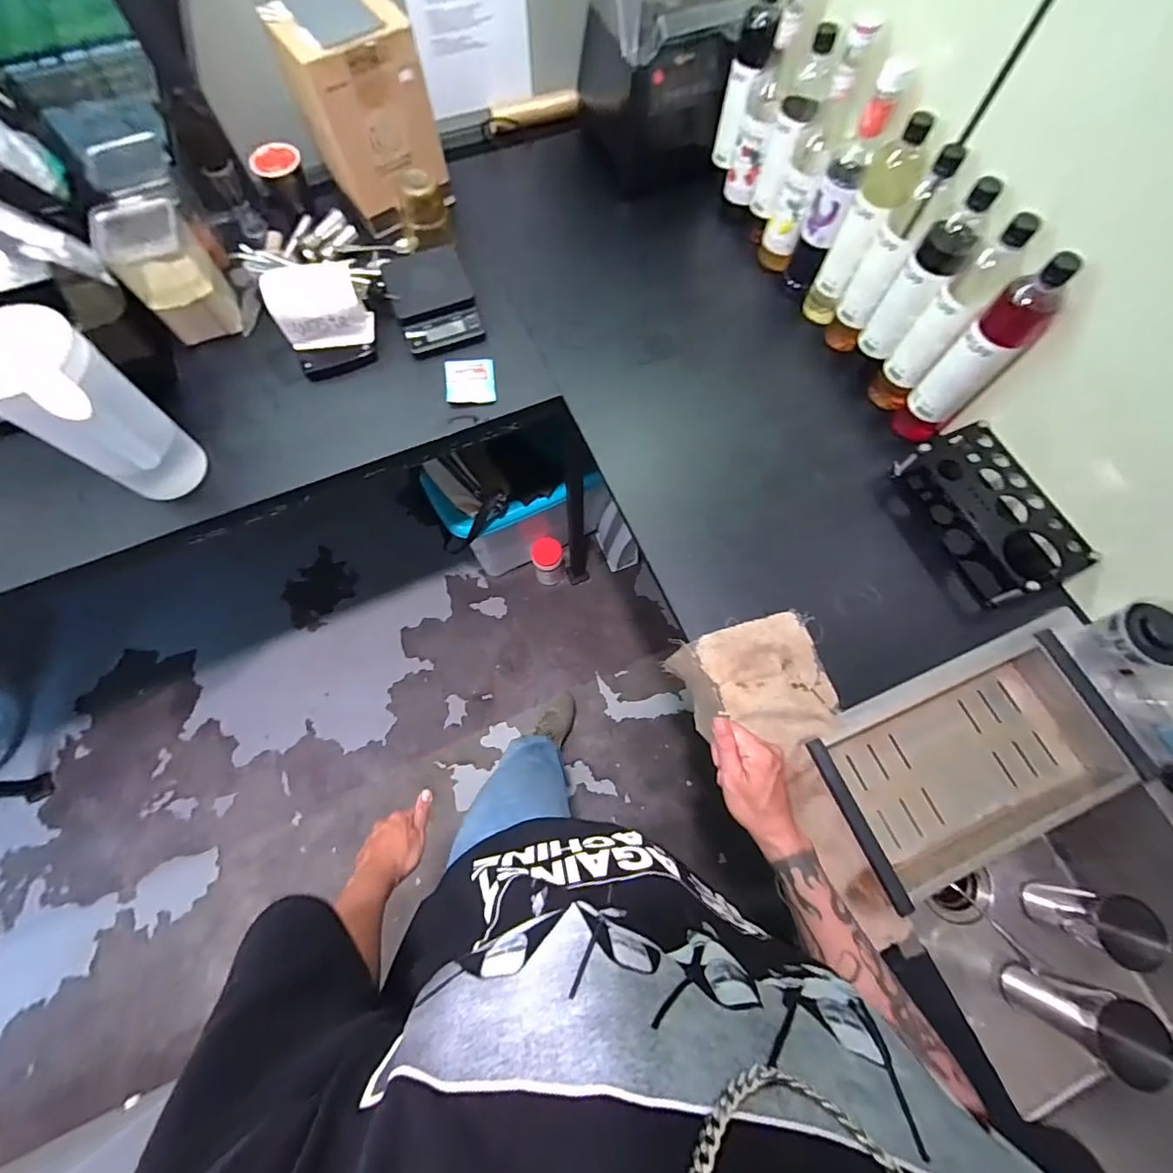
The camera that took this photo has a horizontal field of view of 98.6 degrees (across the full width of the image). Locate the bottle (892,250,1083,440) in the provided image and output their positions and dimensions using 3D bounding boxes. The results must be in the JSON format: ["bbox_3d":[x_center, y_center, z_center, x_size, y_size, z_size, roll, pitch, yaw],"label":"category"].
[{"bbox_3d":[0.518,-0.300,0.674,0.065,0.288,0.071,-41,76,-14],"label":"bottle"}]

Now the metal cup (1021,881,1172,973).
[{"bbox_3d":[0.702,0.468,0.703,0.075,0.157,0.080,0,71,-1],"label":"metal cup"}]

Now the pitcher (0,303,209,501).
[{"bbox_3d":[-0.612,-0.199,0.656,0.145,0.263,0.120,36,74,11],"label":"pitcher"}]

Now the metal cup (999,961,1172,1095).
[{"bbox_3d":[0.634,0.560,0.658,0.077,0.190,0.082,0,71,-1],"label":"metal cup"}]

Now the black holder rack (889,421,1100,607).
[{"bbox_3d":[0.573,-0.102,0.734,0.127,0.096,0.271,-20,72,-8],"label":"black holder rack"}]

